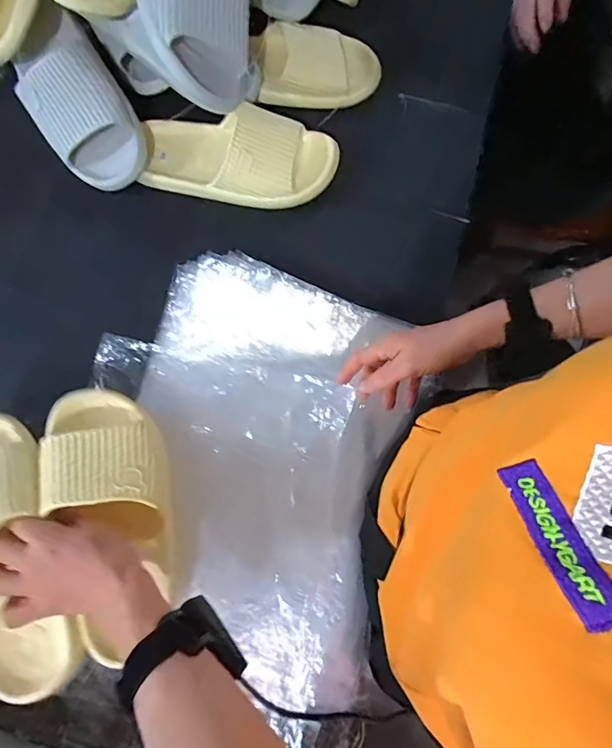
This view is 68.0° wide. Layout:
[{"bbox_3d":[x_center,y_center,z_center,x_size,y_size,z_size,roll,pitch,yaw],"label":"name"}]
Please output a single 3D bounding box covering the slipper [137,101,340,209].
[{"bbox_3d":[-0.083,-0.272,0.567,0.244,0.059,0.104,3,79,0],"label":"slipper"}]

